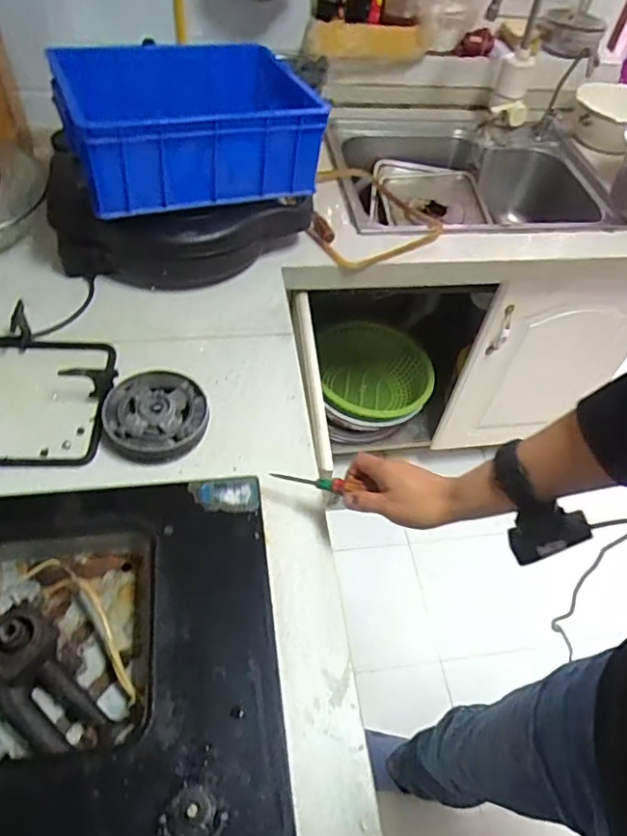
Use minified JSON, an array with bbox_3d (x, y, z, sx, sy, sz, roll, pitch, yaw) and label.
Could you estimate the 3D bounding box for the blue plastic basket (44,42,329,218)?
[{"bbox_3d":[-0.180,-0.431,0.838,0.329,0.126,0.244,-15,55,-18],"label":"blue plastic basket"}]

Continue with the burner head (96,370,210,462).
[{"bbox_3d":[-0.198,-0.004,0.723,0.124,0.032,0.127,3,52,-4],"label":"burner head"}]

